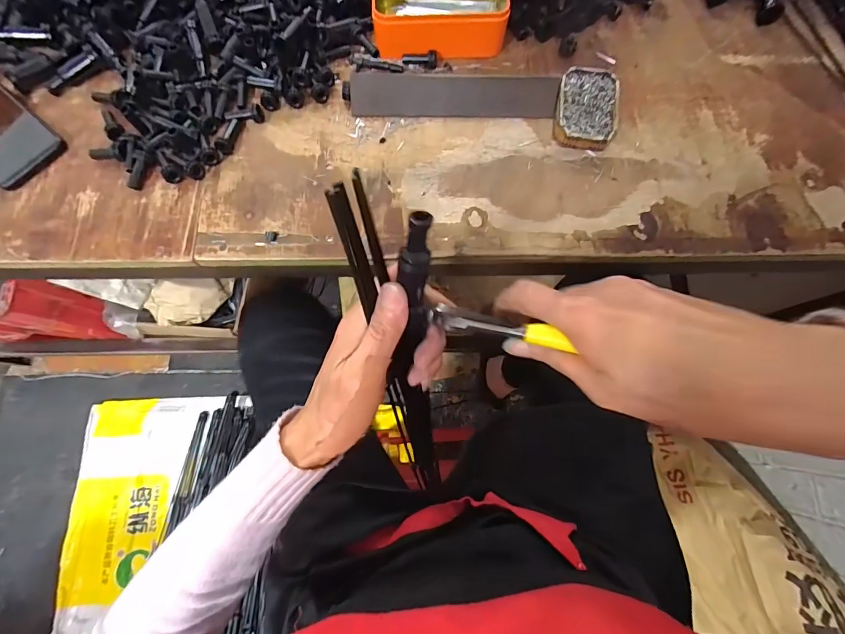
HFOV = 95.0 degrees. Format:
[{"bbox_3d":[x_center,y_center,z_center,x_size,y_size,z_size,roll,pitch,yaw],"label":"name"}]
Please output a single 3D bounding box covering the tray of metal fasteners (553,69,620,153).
[{"bbox_3d":[0.174,-0.221,0.411,0.064,0.020,0.090,5,75,0],"label":"tray of metal fasteners"}]

